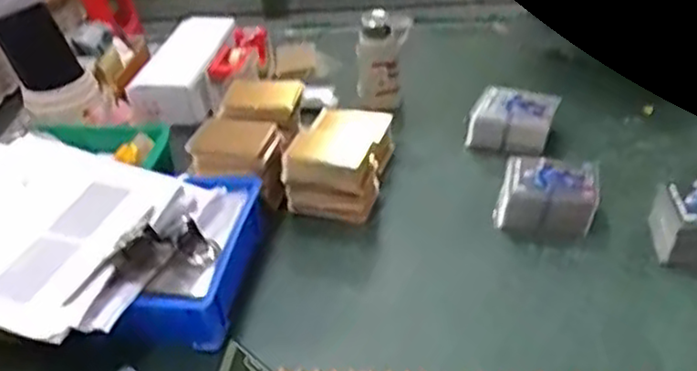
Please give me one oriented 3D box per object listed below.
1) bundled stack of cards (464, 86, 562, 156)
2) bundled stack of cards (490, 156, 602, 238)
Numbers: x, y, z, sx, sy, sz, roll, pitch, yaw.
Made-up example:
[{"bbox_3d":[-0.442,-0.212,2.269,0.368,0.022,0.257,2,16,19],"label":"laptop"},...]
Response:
[{"bbox_3d":[0.201,-0.077,0.910,0.107,0.050,0.081,9,39,20],"label":"bundled stack of cards"},{"bbox_3d":[0.213,0.013,0.788,0.105,0.051,0.077,6,38,17],"label":"bundled stack of cards"}]

